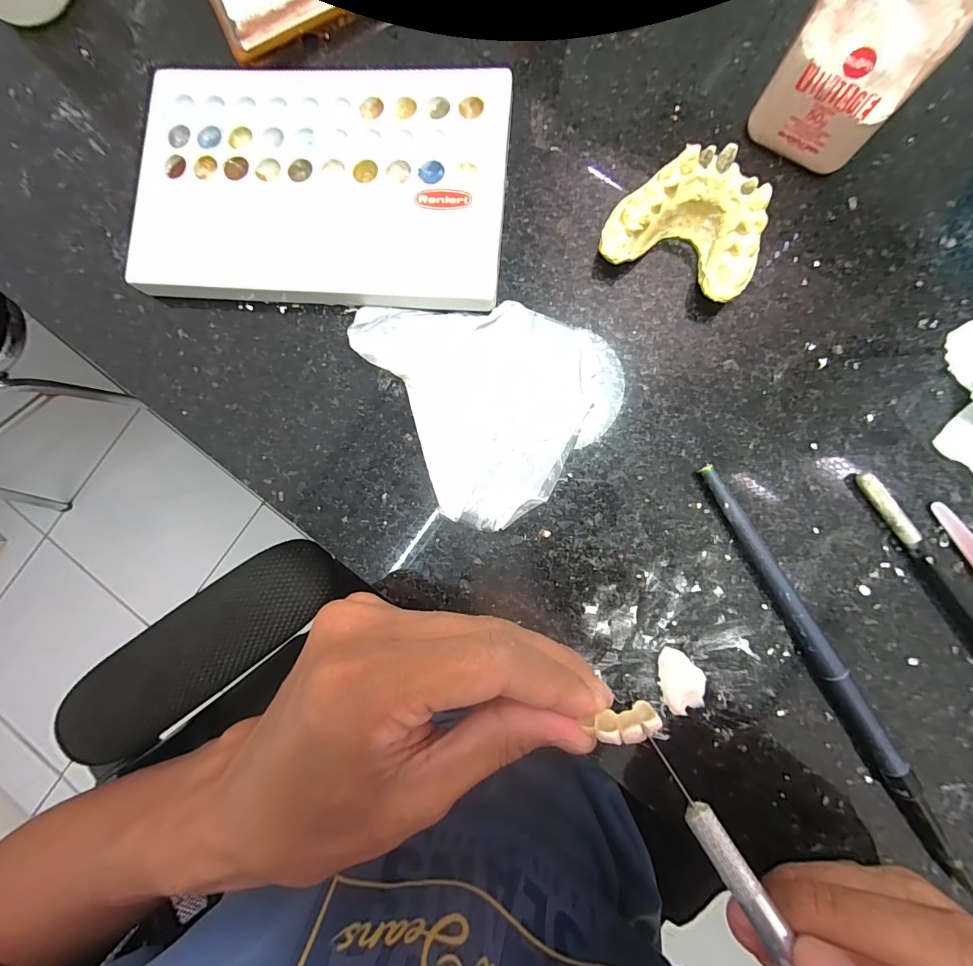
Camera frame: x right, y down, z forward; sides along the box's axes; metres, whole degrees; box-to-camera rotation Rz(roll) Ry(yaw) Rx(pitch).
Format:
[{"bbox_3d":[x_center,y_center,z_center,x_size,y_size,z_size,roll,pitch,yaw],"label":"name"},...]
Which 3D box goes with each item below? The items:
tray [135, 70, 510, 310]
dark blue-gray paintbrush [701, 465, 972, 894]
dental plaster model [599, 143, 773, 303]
[{"bbox_3d":[-0.067,-0.123,0.169,0.148,0.012,0.094,5,88,4],"label":"tray"},{"bbox_3d":[0.121,0.065,0.147,0.009,0.010,0.160,-31,86,2],"label":"dark blue-gray paintbrush"},{"bbox_3d":[0.074,-0.094,0.151,0.054,0.026,0.037,24,89,5],"label":"dental plaster model"}]

